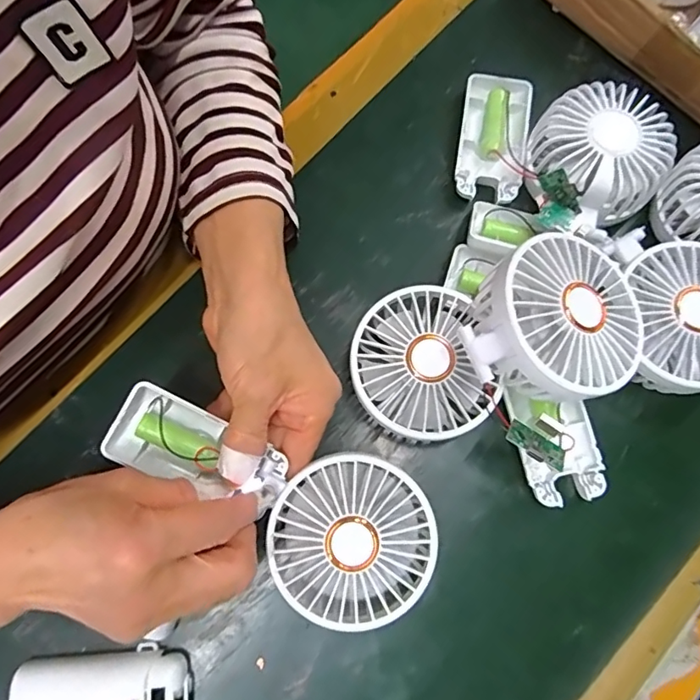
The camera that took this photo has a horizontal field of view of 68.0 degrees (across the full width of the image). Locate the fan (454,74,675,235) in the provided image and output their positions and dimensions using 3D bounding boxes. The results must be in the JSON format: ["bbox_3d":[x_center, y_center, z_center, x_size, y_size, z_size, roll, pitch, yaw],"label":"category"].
[{"bbox_3d":[0.130,-0.127,0.340,0.136,0.044,0.105,25,78,7],"label":"fan"}]

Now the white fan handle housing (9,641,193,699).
[{"bbox_3d":[-0.136,0.190,0.282,0.093,0.018,0.047,-7,77,-1],"label":"white fan handle housing"}]

